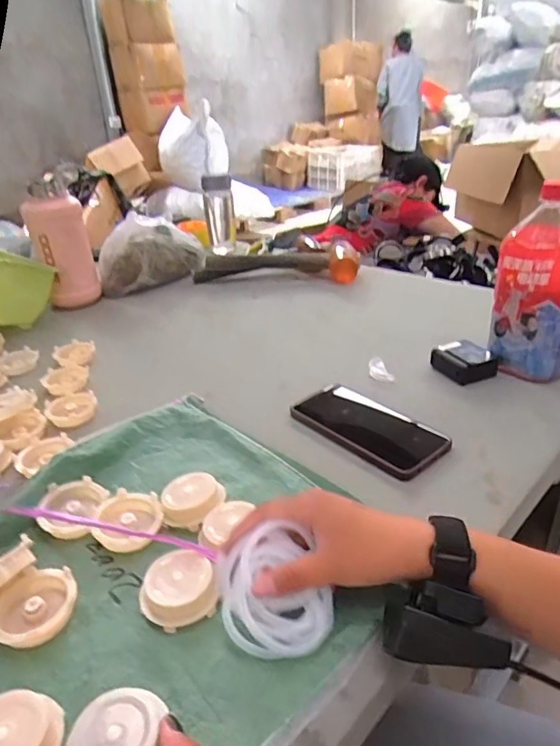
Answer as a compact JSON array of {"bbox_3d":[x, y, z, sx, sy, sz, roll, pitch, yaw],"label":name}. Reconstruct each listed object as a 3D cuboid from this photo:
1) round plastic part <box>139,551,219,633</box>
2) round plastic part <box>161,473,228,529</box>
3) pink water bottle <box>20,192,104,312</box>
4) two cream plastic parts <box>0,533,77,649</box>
[{"bbox_3d":[-0.073,0.154,0.358,0.053,0.025,0.047,-12,30,-15],"label":"round plastic part"},{"bbox_3d":[-0.077,0.109,0.441,0.045,0.019,0.054,10,32,25],"label":"round plastic part"},{"bbox_3d":[-0.389,-0.211,0.903,0.095,0.197,0.070,-9,29,-8],"label":"pink water bottle"},{"bbox_3d":[-0.181,0.158,0.358,0.069,0.042,0.059,14,34,31],"label":"two cream plastic parts"}]

